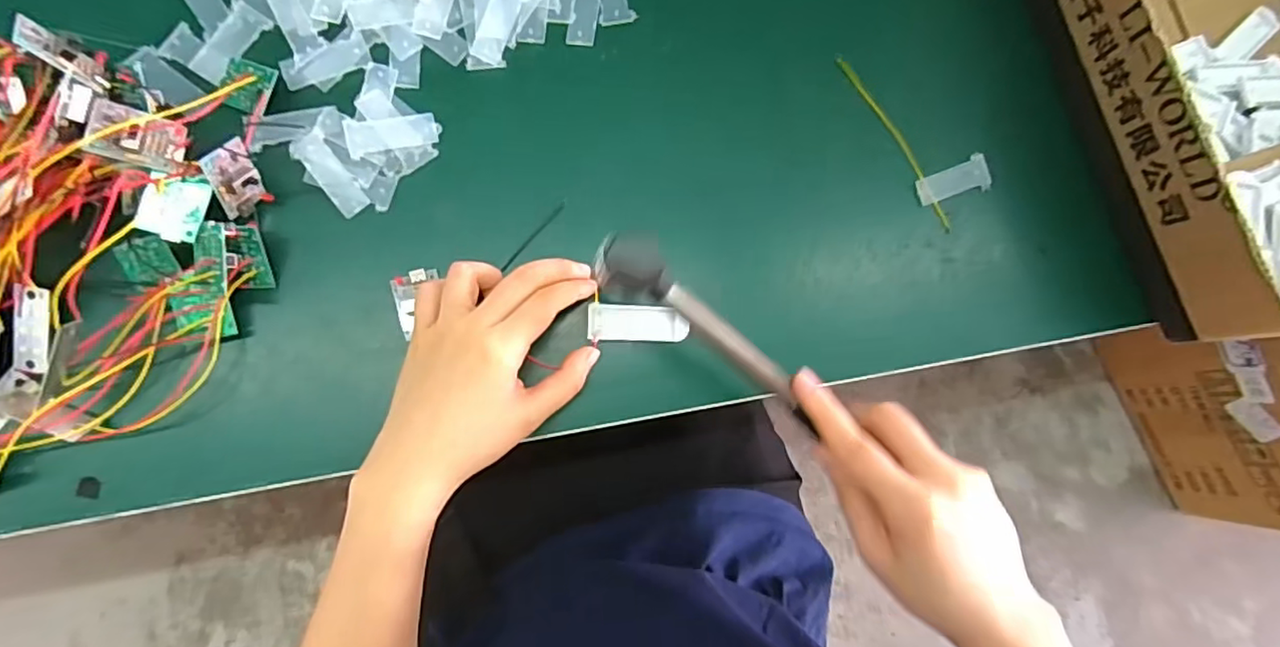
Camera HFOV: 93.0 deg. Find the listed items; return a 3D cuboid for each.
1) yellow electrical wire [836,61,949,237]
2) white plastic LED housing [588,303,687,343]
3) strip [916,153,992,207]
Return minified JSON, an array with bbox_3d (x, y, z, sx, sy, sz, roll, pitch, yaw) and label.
[{"bbox_3d":[0.160,-0.113,0.379,0.007,0.010,0.126,-32,87,-10],"label":"yellow electrical wire"},{"bbox_3d":[-0.001,0.000,0.347,0.057,0.004,0.020,3,87,-6],"label":"white plastic LED housing"},{"bbox_3d":[0.196,-0.087,0.377,0.046,0.008,0.022,-25,85,-9],"label":"strip"}]

